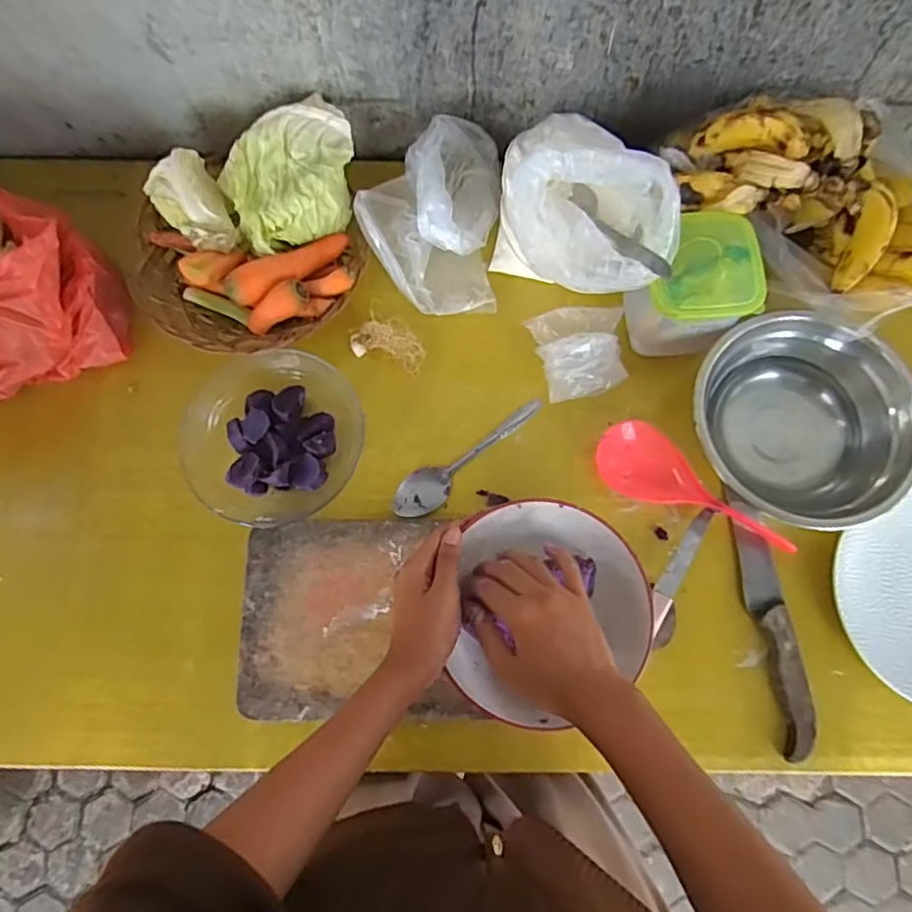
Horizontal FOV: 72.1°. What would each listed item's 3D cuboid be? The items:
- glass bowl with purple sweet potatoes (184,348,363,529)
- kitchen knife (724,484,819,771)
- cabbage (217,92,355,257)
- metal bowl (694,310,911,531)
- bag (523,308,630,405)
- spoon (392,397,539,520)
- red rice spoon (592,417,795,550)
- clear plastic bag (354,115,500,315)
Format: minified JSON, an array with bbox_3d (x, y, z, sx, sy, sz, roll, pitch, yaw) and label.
[{"bbox_3d":[-0.165,-0.016,0.575,0.154,0.048,0.145,0,77,1],"label":"glass bowl with purple sweet potatoes"},{"bbox_3d":[0.277,0.142,0.551,0.031,0.016,0.227,-7,77,-1],"label":"kitchen knife"},{"bbox_3d":[-0.152,-0.262,0.586,0.127,0.056,0.102,-28,78,-5],"label":"cabbage"},{"bbox_3d":[0.302,-0.028,0.553,0.188,0.084,0.161,15,78,4],"label":"metal bowl"},{"bbox_3d":[0.120,-0.097,0.594,0.085,0.044,0.081,-15,77,-3],"label":"bag"},{"bbox_3d":[0.014,0.000,0.587,0.170,0.017,0.037,-37,79,-7],"label":"spoon"},{"bbox_3d":[0.220,0.025,0.568,0.187,0.036,0.063,24,78,6],"label":"red rice spoon"},{"bbox_3d":[-0.023,-0.241,0.608,0.118,0.089,0.180,-1,77,0],"label":"clear plastic bag"}]

